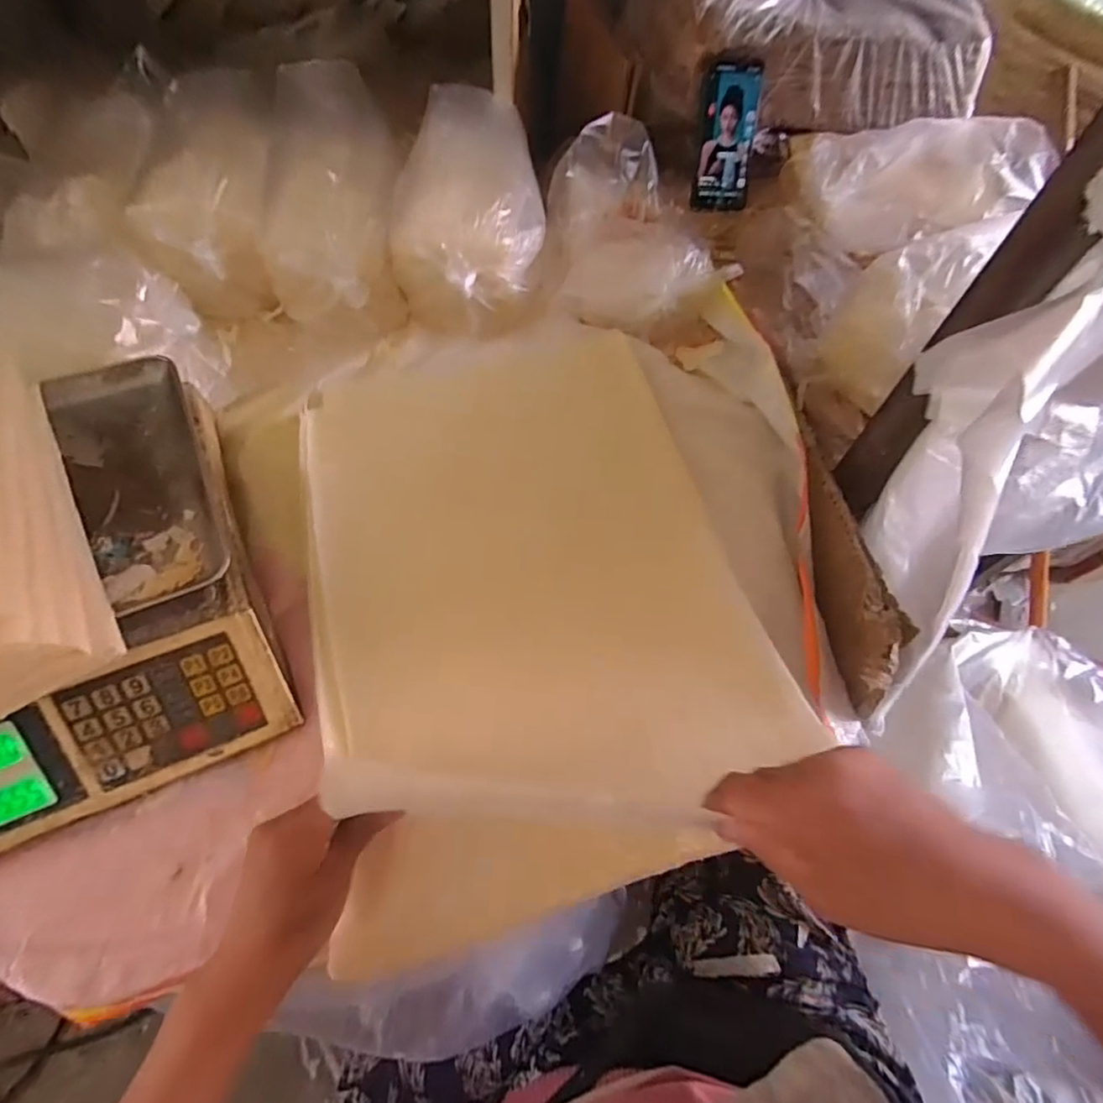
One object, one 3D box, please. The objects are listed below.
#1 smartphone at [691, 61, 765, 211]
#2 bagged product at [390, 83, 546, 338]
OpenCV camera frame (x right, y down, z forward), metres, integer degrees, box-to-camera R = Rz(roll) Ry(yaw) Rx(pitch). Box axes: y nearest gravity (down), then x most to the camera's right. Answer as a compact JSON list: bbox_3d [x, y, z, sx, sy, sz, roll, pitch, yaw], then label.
[{"bbox_3d":[0.225,-0.528,0.720,0.078,0.151,0.016,-5,29,-9],"label":"smartphone"},{"bbox_3d":[-0.084,-0.403,0.656,0.147,0.120,0.316,5,60,0],"label":"bagged product"}]

